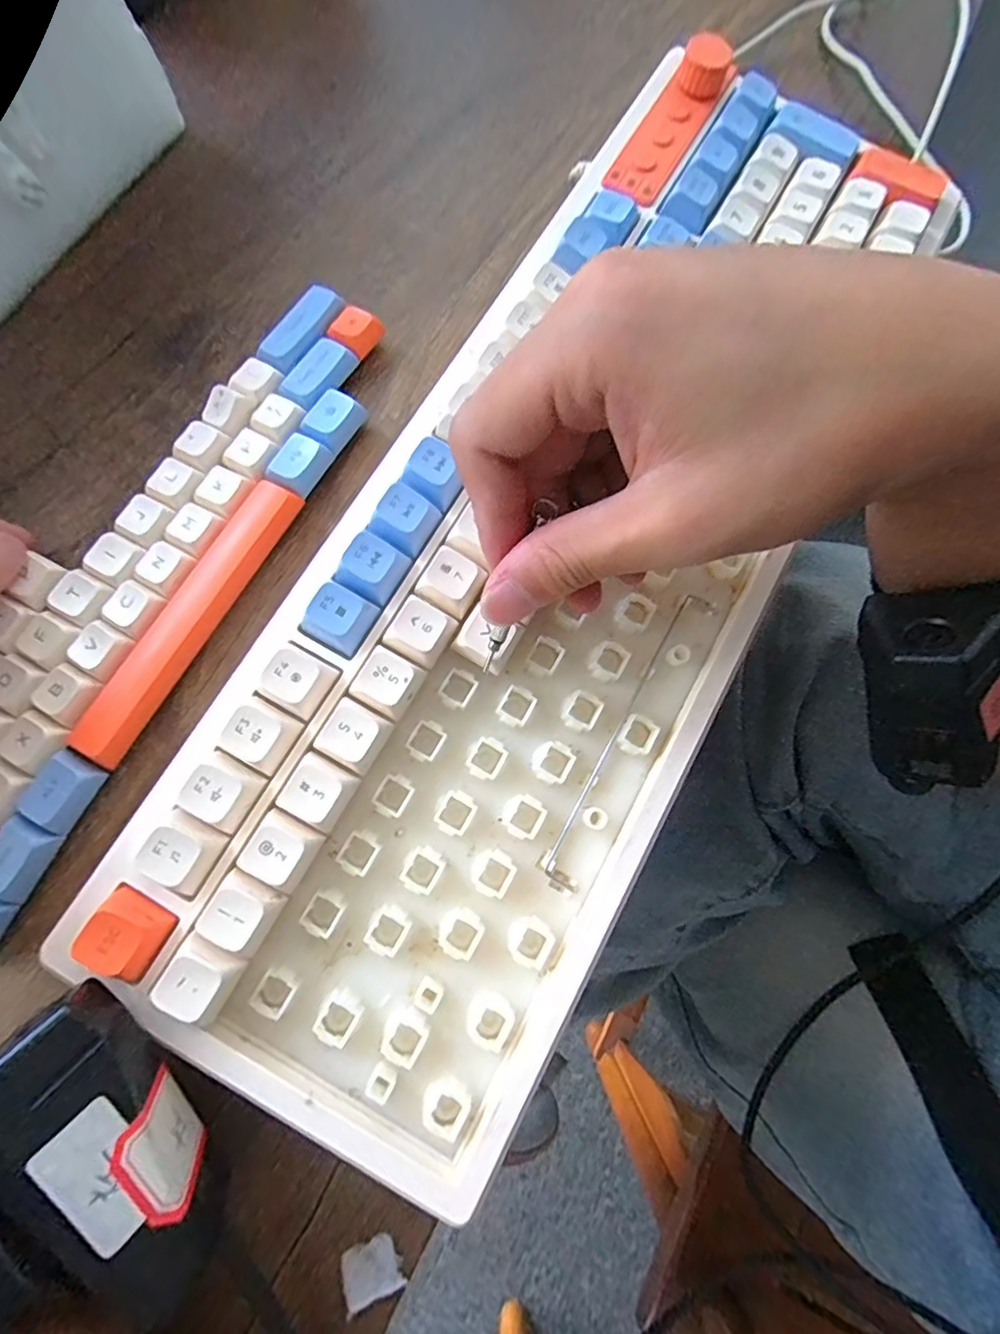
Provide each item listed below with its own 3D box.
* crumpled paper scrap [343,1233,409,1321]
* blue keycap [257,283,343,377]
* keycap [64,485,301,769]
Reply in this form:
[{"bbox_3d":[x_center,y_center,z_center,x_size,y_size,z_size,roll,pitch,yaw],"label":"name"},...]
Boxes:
[{"bbox_3d":[-0.036,0.169,0.156,0.015,0.005,0.013,-20,76,-5],"label":"crumpled paper scrap"},{"bbox_3d":[-0.081,-0.137,0.229,0.019,0.011,0.040,31,77,7],"label":"blue keycap"},{"bbox_3d":[-0.109,-0.019,0.197,0.018,0.007,0.112,27,77,6],"label":"keycap"}]

